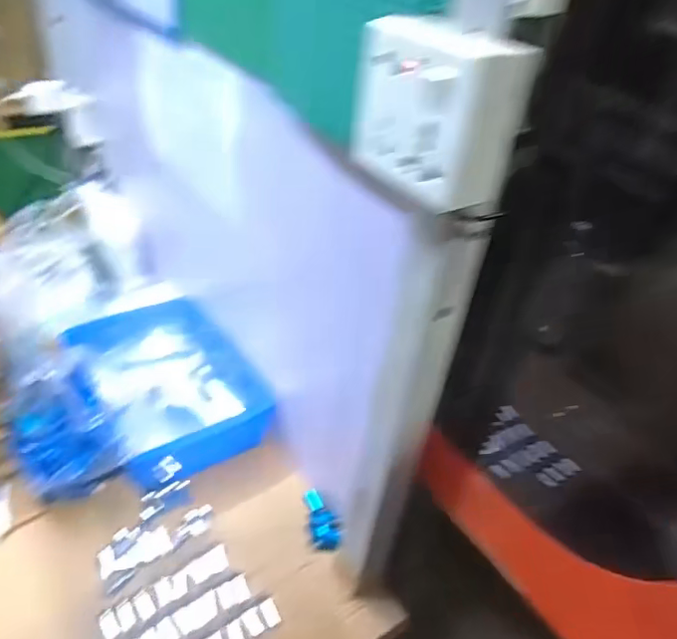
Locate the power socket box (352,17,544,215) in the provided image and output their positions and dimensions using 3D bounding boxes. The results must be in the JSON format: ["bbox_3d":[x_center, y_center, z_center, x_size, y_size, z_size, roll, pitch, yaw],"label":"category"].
[{"bbox_3d":[0.057,-0.124,0.331,0.050,0.088,0.092,-18,44,-30],"label":"power socket box"}]

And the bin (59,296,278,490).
[{"bbox_3d":[-0.263,0.092,0.870,0.204,0.073,0.305,-23,47,-34],"label":"bin"}]

